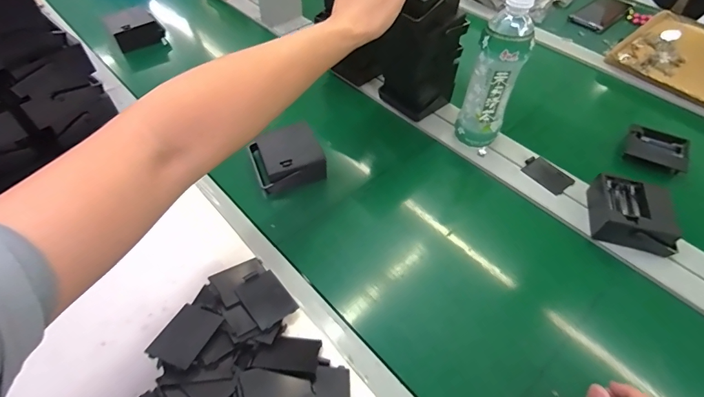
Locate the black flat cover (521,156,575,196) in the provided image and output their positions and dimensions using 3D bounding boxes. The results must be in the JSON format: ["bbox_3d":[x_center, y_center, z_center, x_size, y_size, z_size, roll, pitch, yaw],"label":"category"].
[{"bbox_3d":[0.278,-0.034,0.553,0.045,0.006,0.065,-34,59,-24],"label":"black flat cover"}]

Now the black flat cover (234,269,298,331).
[{"bbox_3d":[-0.093,0.106,0.418,0.046,0.004,0.065,-27,53,-30],"label":"black flat cover"}]

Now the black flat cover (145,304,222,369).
[{"bbox_3d":[-0.160,0.130,0.372,0.045,0.005,0.059,15,37,13],"label":"black flat cover"}]

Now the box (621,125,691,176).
[{"bbox_3d":[0.464,-0.076,0.588,0.079,0.016,0.070,25,56,18],"label":"box"}]

